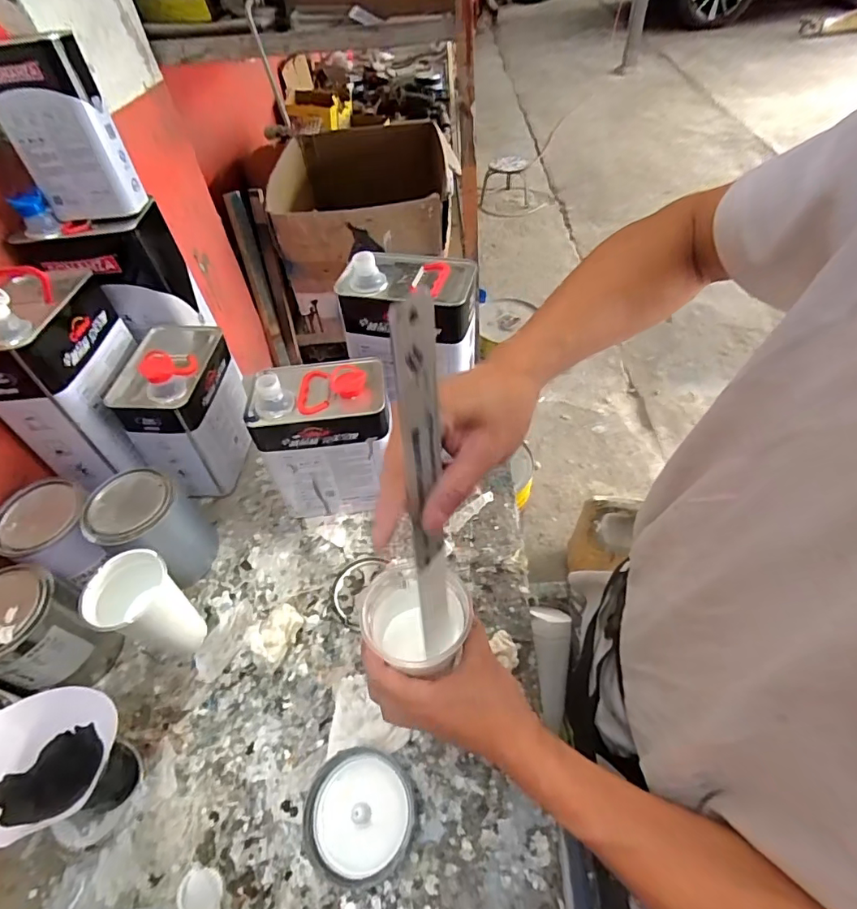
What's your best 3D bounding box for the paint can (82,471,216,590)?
[{"bbox_3d":[-0.349,0.096,0.643,0.110,0.138,0.103,-2,49,3],"label":"paint can"}]

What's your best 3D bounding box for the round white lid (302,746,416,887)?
[{"bbox_3d":[-0.065,0.341,0.476,0.102,0.032,0.101,-9,49,-3],"label":"round white lid"}]

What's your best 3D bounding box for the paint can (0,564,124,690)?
[{"bbox_3d":[-0.438,0.201,0.565,0.100,0.141,0.104,-2,49,3],"label":"paint can"}]

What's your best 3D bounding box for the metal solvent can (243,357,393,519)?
[{"bbox_3d":[-0.132,-0.024,0.685,0.164,0.204,0.119,-7,49,-1],"label":"metal solvent can"}]

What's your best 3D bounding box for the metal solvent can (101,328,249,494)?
[{"bbox_3d":[-0.347,-0.071,0.731,0.116,0.208,0.173,-4,49,1],"label":"metal solvent can"}]

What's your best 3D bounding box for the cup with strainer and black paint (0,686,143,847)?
[{"bbox_3d":[-0.340,0.296,0.472,0.107,0.136,0.108,-2,49,3],"label":"cup with strainer and black paint"}]

